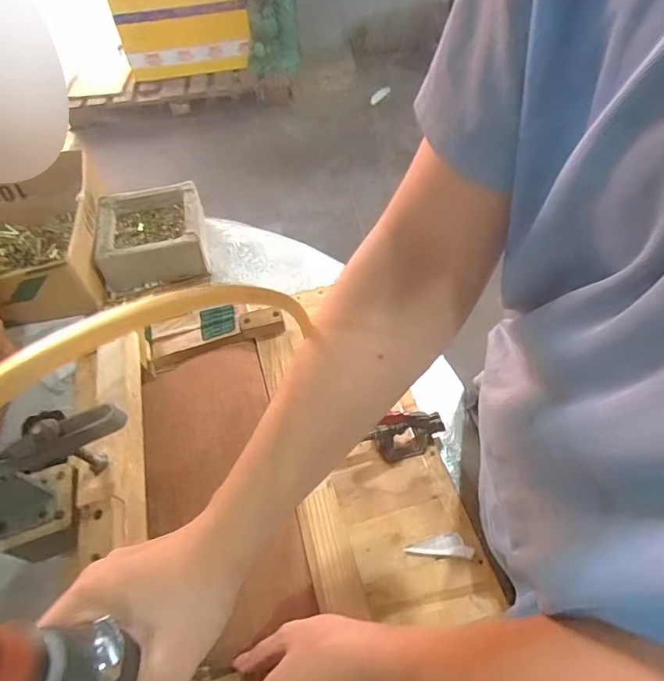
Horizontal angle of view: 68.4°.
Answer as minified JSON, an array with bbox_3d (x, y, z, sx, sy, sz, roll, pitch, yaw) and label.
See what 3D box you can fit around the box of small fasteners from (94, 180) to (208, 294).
[{"bbox_3d":[-0.302,-0.181,0.828,0.167,0.068,0.170,-11,53,-5],"label":"box of small fasteners"}]

